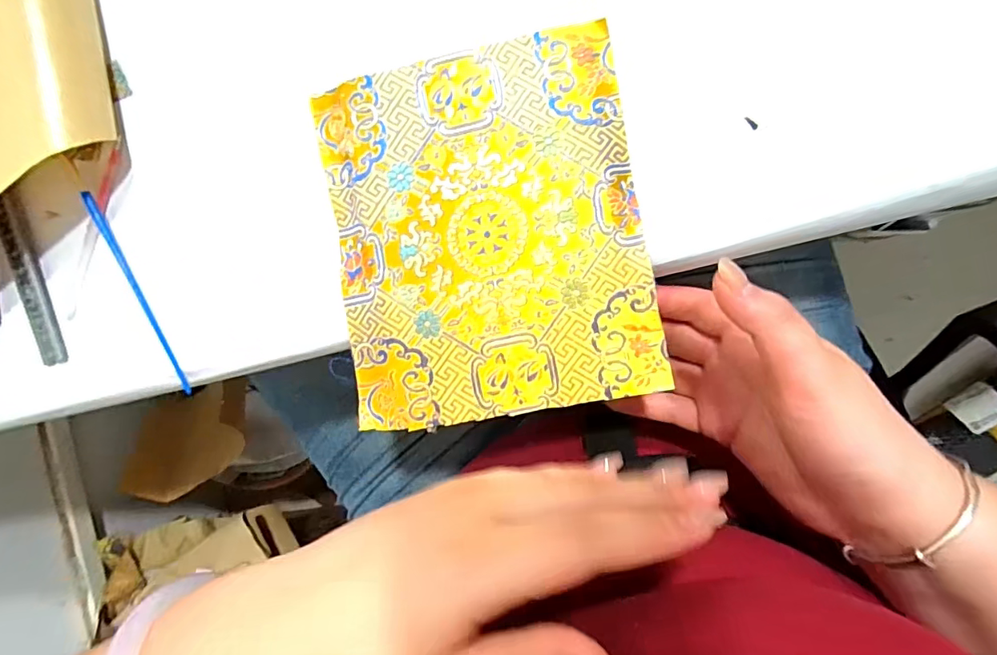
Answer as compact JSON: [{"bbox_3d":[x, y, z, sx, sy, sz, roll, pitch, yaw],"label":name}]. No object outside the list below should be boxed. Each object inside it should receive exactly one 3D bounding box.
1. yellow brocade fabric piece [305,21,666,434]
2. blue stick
[{"bbox_3d":[-0.008,-0.048,0.255,0.158,0.007,0.185,-10,90,5],"label":"yellow brocade fabric piece"},{"bbox_3d":[-0.202,-0.019,0.274,0.004,0.007,0.123,-26,88,5],"label":"blue stick"}]

